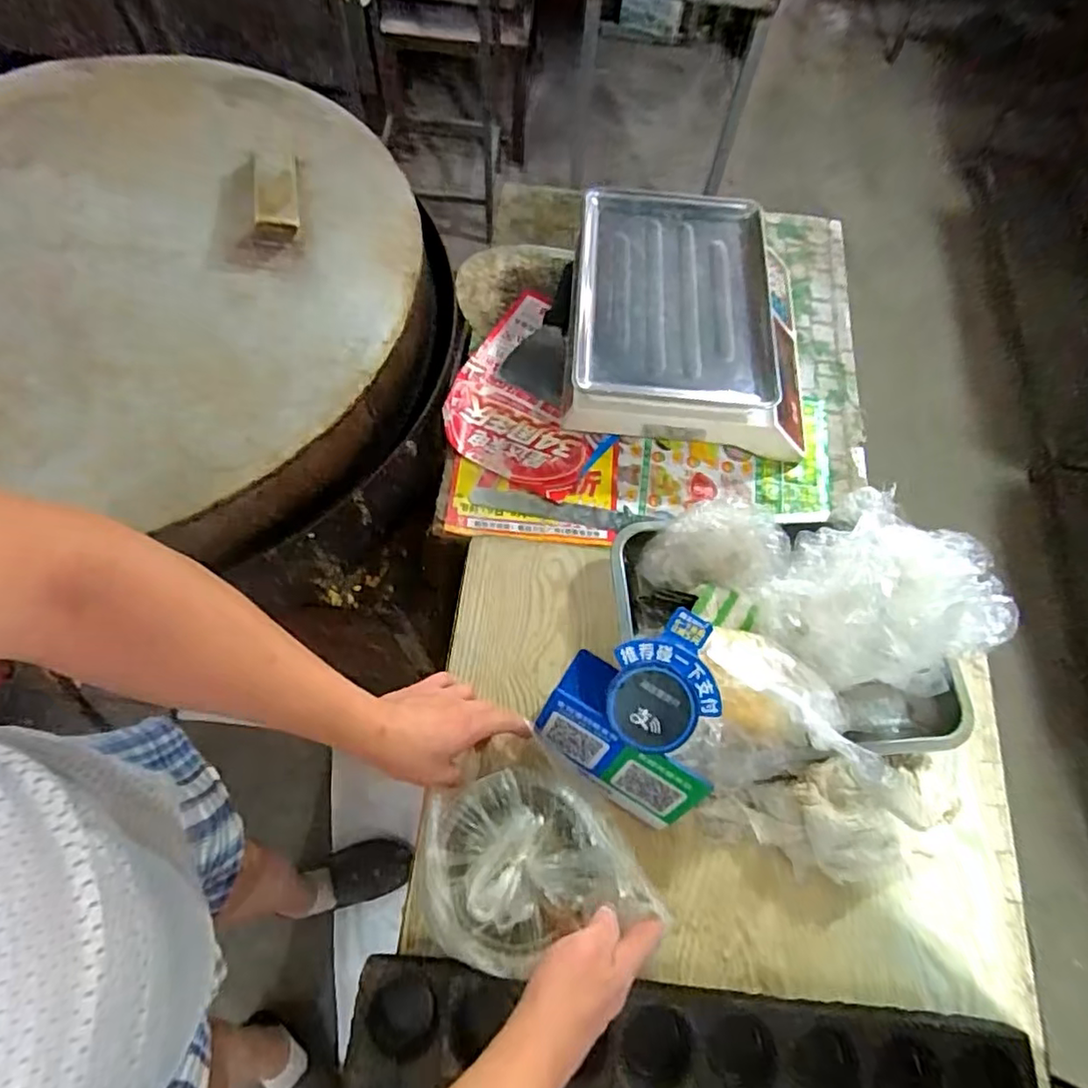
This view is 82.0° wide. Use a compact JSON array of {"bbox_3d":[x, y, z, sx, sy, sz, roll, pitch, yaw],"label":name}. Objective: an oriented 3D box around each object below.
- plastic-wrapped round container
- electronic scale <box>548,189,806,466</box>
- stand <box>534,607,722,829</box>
[{"bbox_3d":[-0.027,0.275,0.569,0.178,0.089,0.182,1,64,-3],"label":"plastic-wrapped round container"},{"bbox_3d":[0.187,-0.290,0.826,0.324,0.122,0.346,2,64,-3],"label":"electronic scale"},{"bbox_3d":[0.093,0.158,0.587,0.158,0.165,0.145,34,69,9],"label":"stand"}]

